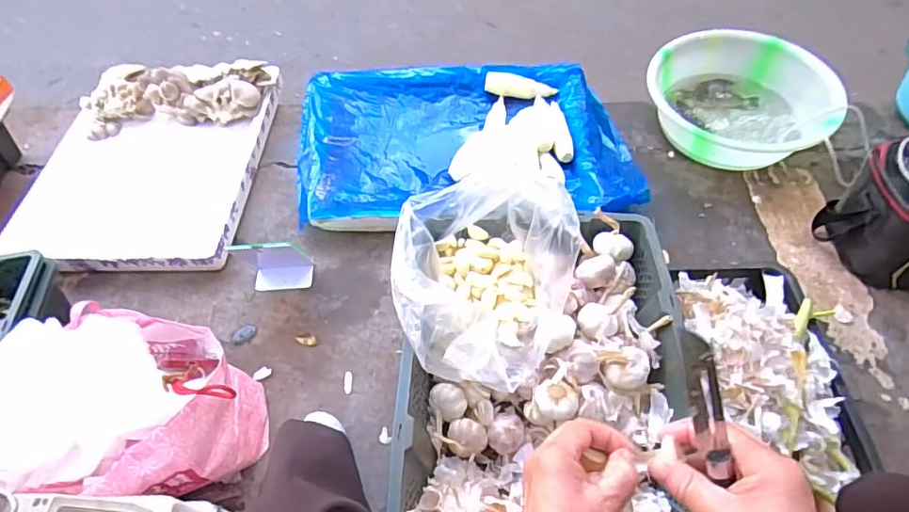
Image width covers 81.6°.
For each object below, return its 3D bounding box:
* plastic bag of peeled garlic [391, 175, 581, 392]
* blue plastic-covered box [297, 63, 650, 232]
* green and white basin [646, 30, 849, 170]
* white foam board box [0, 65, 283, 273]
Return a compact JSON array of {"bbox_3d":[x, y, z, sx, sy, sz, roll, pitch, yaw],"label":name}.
[{"bbox_3d":[0.034,0.026,0.663,0.218,0.126,0.268,5,56,6],"label":"plastic bag of peeled garlic"},{"bbox_3d":[0.024,-0.257,1.182,0.721,0.071,0.475,-4,56,0],"label":"blue plastic-covered box"},{"bbox_3d":[0.627,-0.360,1.192,0.363,0.128,0.333,-1,56,2],"label":"green and white basin"},{"bbox_3d":[-0.671,-0.205,1.180,0.462,0.058,0.568,-1,56,2],"label":"white foam board box"}]

